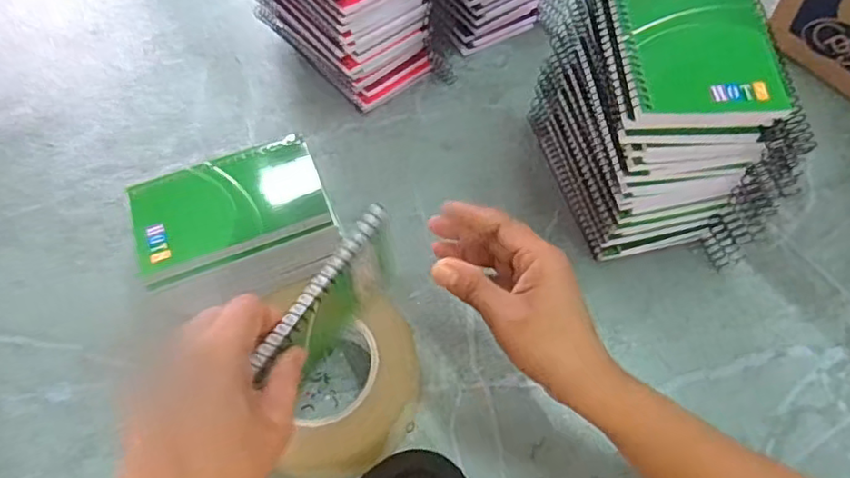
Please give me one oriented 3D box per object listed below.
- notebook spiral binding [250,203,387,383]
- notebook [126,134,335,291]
[{"bbox_3d":[-0.053,0.023,0.326,0.011,0.008,0.108,27,65,19],"label":"notebook spiral binding"},{"bbox_3d":[-0.138,-0.024,0.440,0.128,0.009,0.089,-20,60,-10],"label":"notebook"}]

